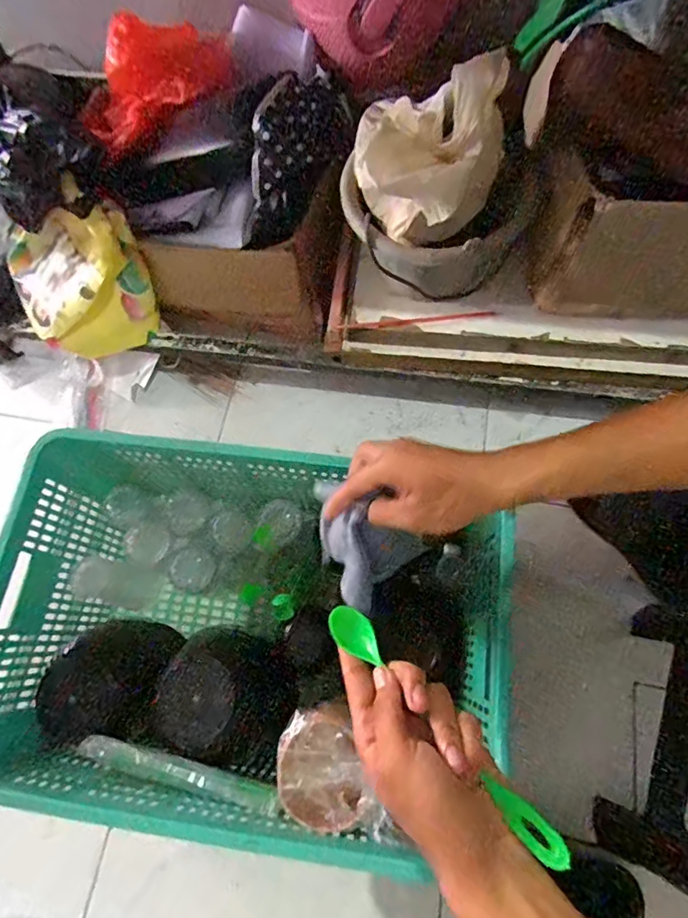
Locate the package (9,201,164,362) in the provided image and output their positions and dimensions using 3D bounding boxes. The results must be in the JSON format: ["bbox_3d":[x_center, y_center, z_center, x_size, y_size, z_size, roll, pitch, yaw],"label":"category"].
[{"bbox_3d":[-0.421,-0.285,0.804,0.209,0.159,0.175,-30,72,-8],"label":"package"}]

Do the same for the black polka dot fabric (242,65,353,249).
[{"bbox_3d":[-0.079,-0.432,0.727,0.093,0.086,0.252,28,101,12],"label":"black polka dot fabric"}]

